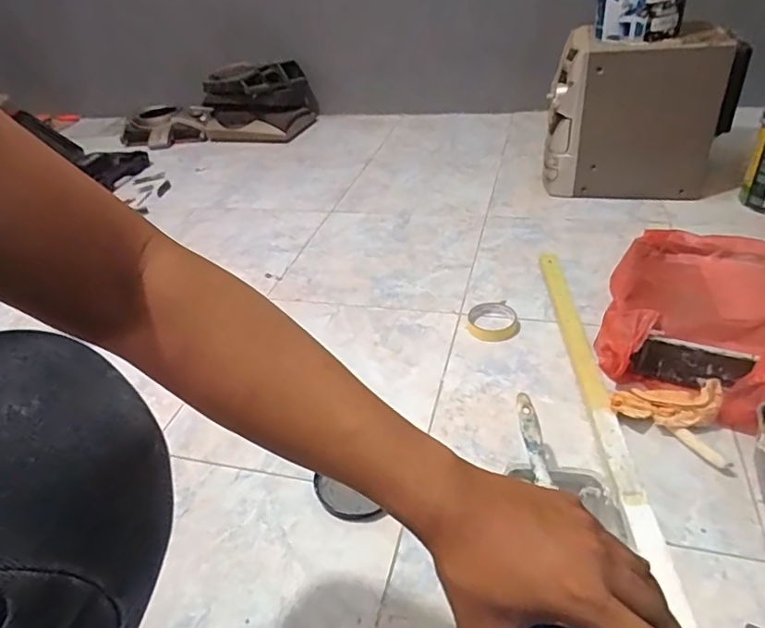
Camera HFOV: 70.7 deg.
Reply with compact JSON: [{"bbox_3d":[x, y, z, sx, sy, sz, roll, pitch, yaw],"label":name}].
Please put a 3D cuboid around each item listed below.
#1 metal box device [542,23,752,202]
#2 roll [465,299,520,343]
[{"bbox_3d":[0.601,-0.473,1.291,0.402,0.335,0.216,6,38,18],"label":"metal box device"},{"bbox_3d":[0.198,0.010,0.958,0.090,0.019,0.104,5,38,17],"label":"roll"}]

